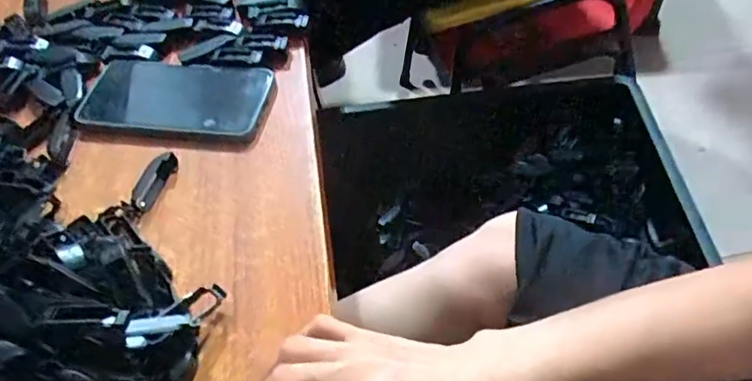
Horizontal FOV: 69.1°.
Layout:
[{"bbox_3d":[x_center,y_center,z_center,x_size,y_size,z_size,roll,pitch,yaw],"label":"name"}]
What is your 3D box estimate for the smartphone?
[{"bbox_3d":[-0.173,-0.084,0.476,0.167,0.013,0.073,6,55,12],"label":"smartphone"}]

